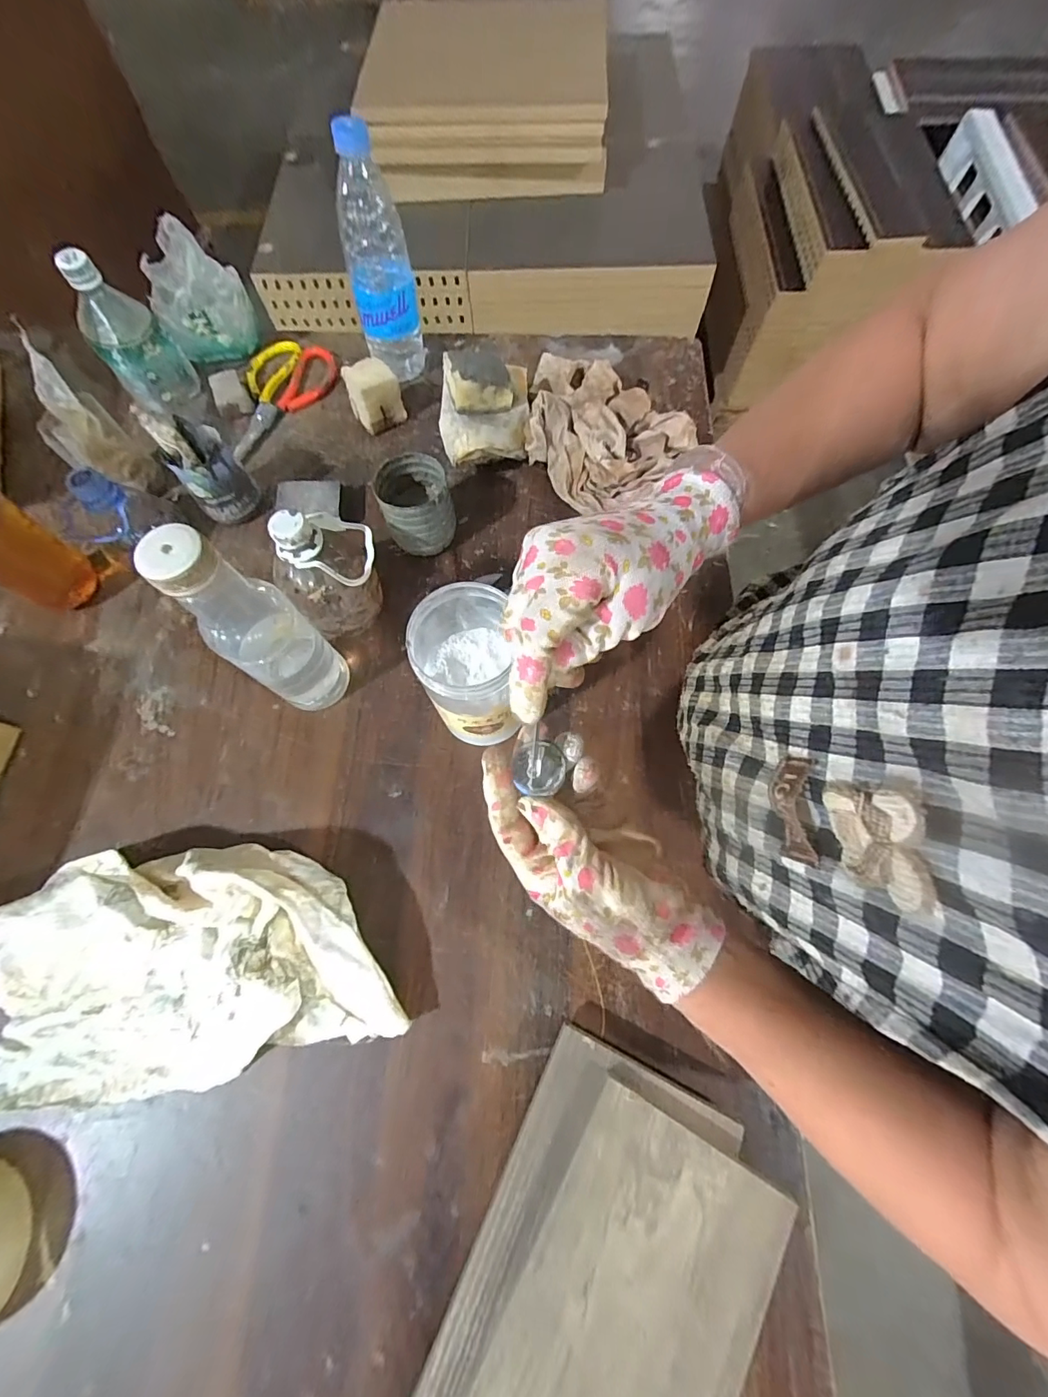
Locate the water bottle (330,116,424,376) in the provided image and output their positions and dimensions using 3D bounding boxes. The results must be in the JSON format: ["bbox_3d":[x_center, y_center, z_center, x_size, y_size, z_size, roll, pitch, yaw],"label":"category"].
[{"bbox_3d":[-0.153,-0.455,0.513,0.069,0.207,0.056,-13,71,-6],"label":"water bottle"}]

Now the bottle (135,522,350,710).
[{"bbox_3d":[-0.202,-0.051,0.376,0.063,0.211,0.054,-41,76,-14],"label":"bottle"}]

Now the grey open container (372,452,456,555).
[{"bbox_3d":[-0.110,-0.198,0.495,0.068,0.078,0.071,0,70,-1],"label":"grey open container"}]

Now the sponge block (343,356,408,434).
[{"bbox_3d":[-0.178,-0.358,0.568,0.057,0.066,0.044,-29,73,-10],"label":"sponge block"}]

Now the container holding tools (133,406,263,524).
[{"bbox_3d":[-0.328,-0.238,0.499,0.062,0.101,0.070,-37,75,-13],"label":"container holding tools"}]

